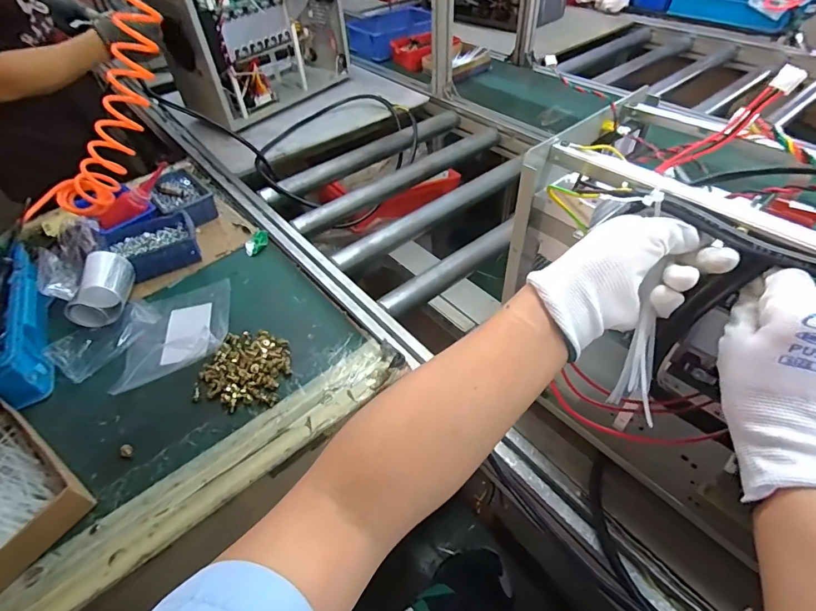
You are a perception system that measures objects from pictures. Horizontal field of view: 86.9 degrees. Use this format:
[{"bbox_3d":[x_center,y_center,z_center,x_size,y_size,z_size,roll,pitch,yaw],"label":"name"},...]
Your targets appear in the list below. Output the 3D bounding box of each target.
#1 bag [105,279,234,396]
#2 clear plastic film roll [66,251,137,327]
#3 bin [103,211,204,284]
[{"bbox_3d":[-0.335,0.025,0.614,0.142,0.051,0.184,-14,48,-8],"label":"bag"},{"bbox_3d":[-0.455,-0.027,0.643,0.070,0.070,0.099,-11,47,-6],"label":"clear plastic film roll"},{"bbox_3d":[-0.426,-0.095,0.721,0.141,0.048,0.095,-24,50,-17],"label":"bin"}]

